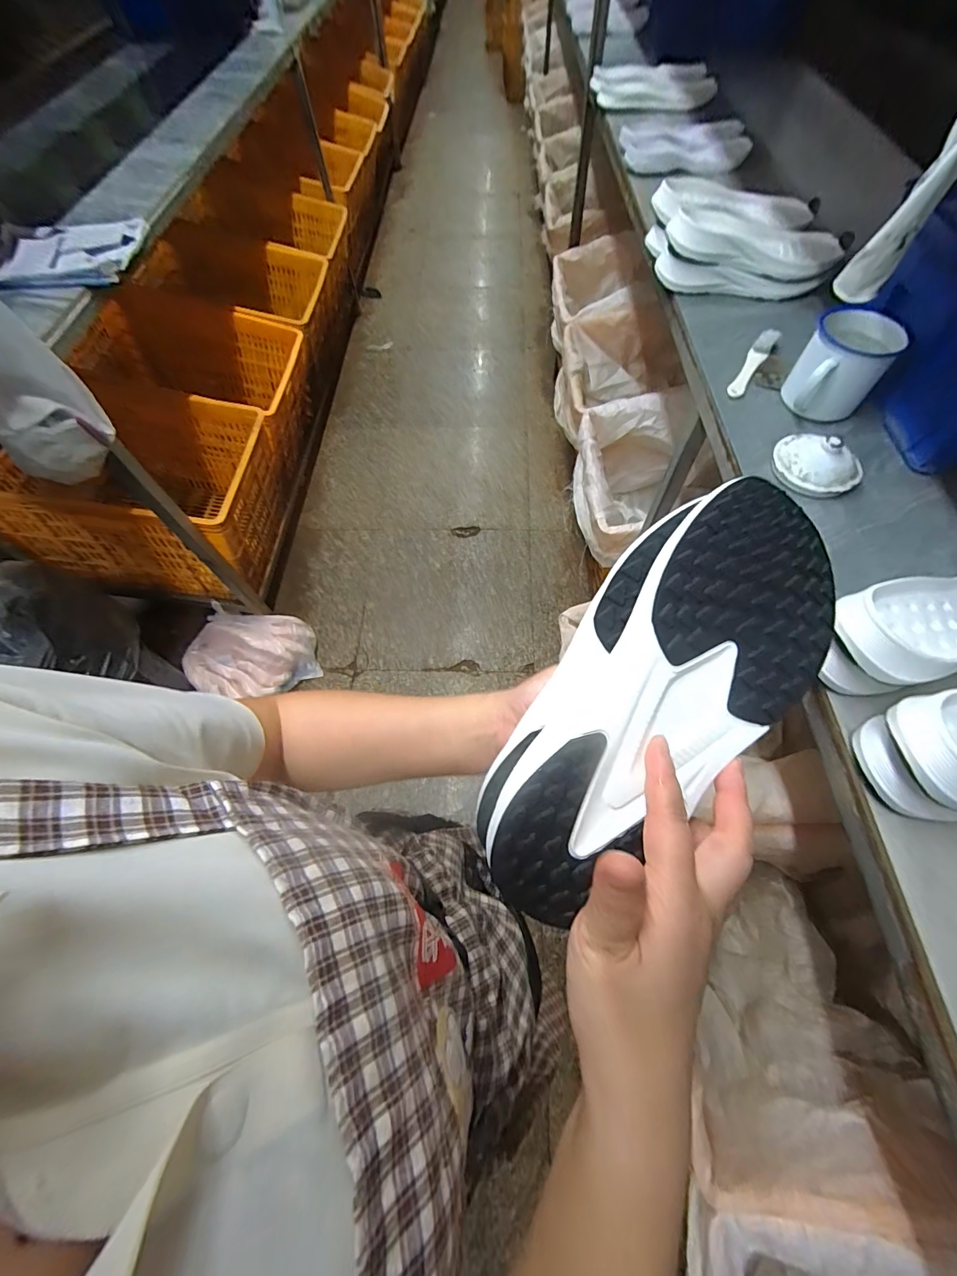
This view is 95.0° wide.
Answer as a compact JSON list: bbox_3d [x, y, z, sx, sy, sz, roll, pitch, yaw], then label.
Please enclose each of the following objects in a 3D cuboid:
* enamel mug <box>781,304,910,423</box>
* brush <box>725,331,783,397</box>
[{"bbox_3d":[0.477,-0.358,0.581,0.101,0.086,0.121,34,69,17],"label":"enamel mug"},{"bbox_3d":[0.411,-0.414,0.656,0.028,0.021,0.155,32,68,16],"label":"brush"}]

